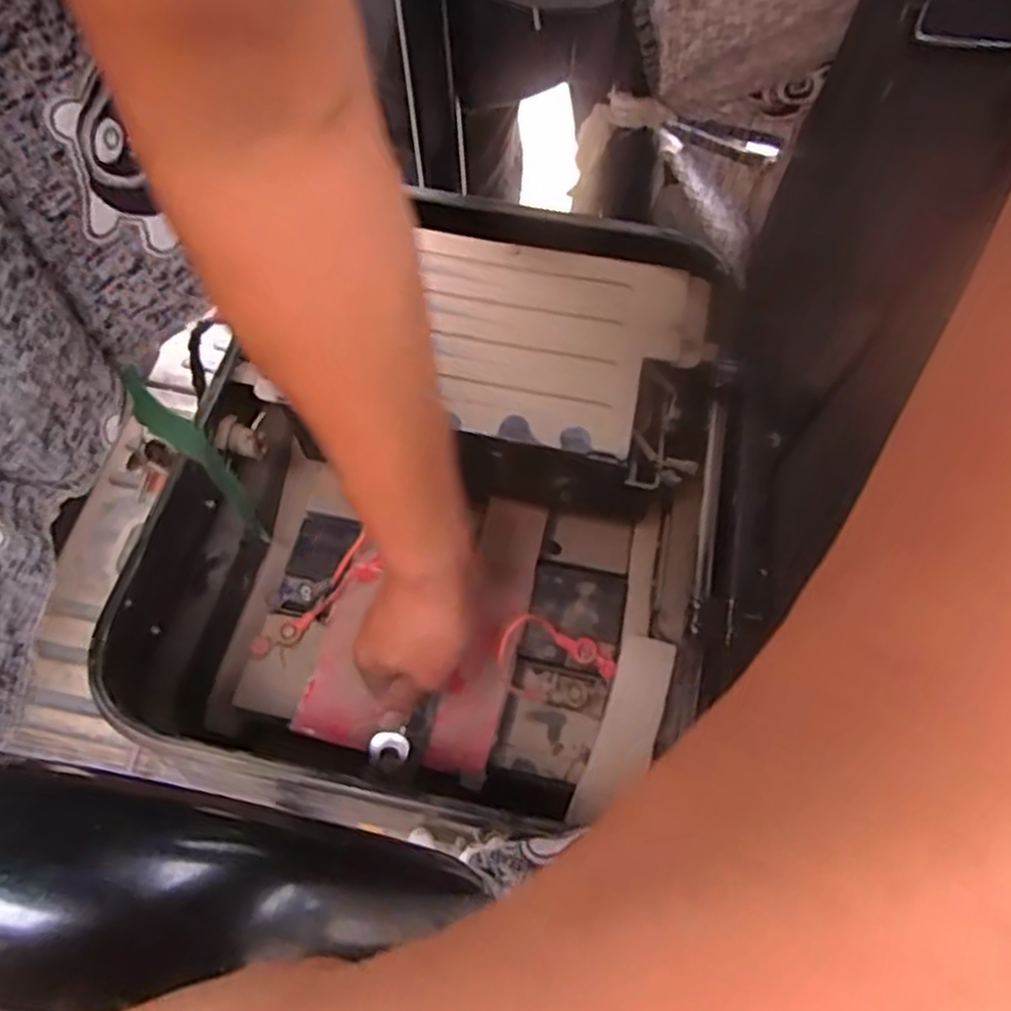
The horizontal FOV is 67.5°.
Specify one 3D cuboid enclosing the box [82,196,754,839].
[{"bbox_3d":[-0.038,0.012,0.527,0.332,0.200,0.381,11,62,5],"label":"box"}]

